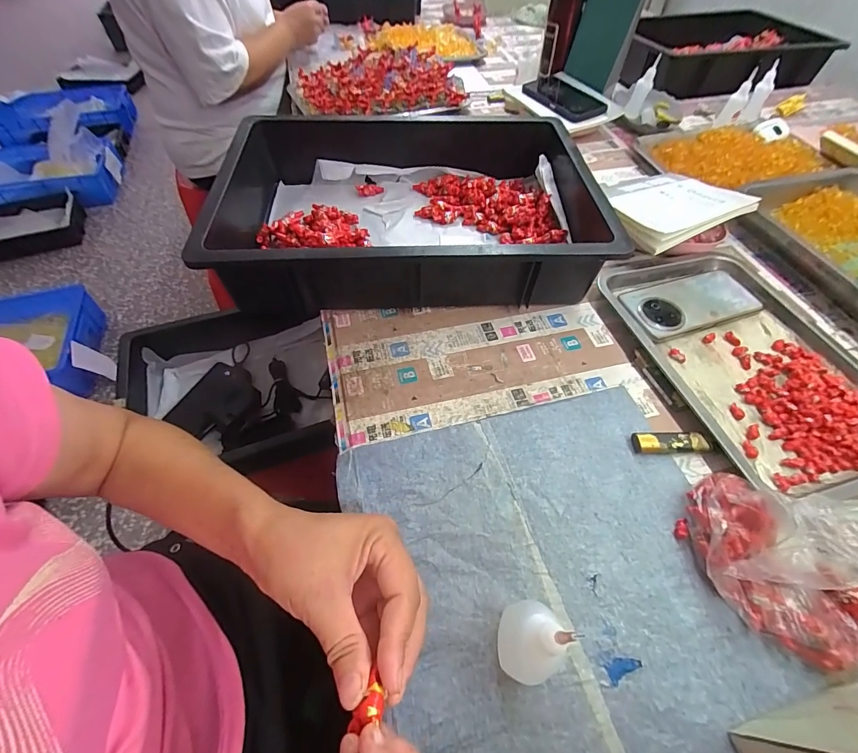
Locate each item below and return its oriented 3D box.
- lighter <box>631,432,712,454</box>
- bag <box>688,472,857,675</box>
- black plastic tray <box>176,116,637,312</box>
[{"bbox_3d":[0.230,0.061,0.369,0.072,0.010,0.019,0,54,-1],"label":"lighter"},{"bbox_3d":[0.276,0.131,0.268,0.156,0.083,0.108,30,59,19],"label":"bag"},{"bbox_3d":[-0.036,-0.222,0.515,0.469,0.107,0.325,-3,54,-3],"label":"black plastic tray"}]

